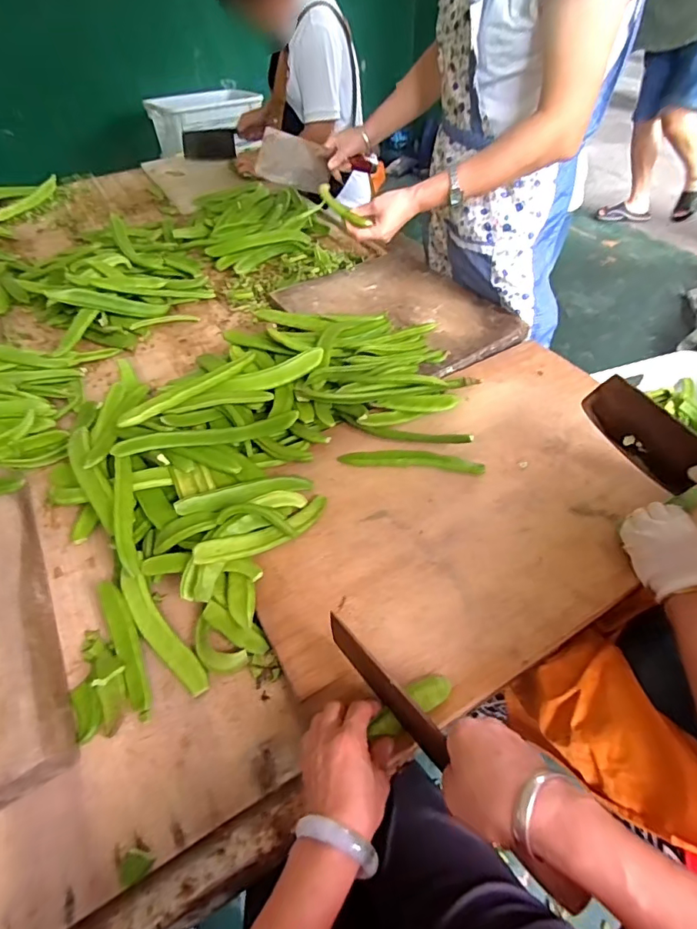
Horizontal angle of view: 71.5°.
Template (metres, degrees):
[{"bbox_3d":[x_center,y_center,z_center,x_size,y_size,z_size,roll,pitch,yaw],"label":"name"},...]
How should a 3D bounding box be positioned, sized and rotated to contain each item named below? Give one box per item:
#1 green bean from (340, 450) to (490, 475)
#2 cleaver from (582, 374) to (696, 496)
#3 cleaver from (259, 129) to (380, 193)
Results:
[{"bbox_3d":[0.091,-0.008,0.702,0.202,0.007,0.036,4,49,6],"label":"green bean"},{"bbox_3d":[0.413,0.000,0.599,0.024,0.075,0.271,-39,73,-26],"label":"cleaver"},{"bbox_3d":[-0.064,-0.634,1.034,0.264,0.094,0.020,-8,45,-29],"label":"cleaver"}]

